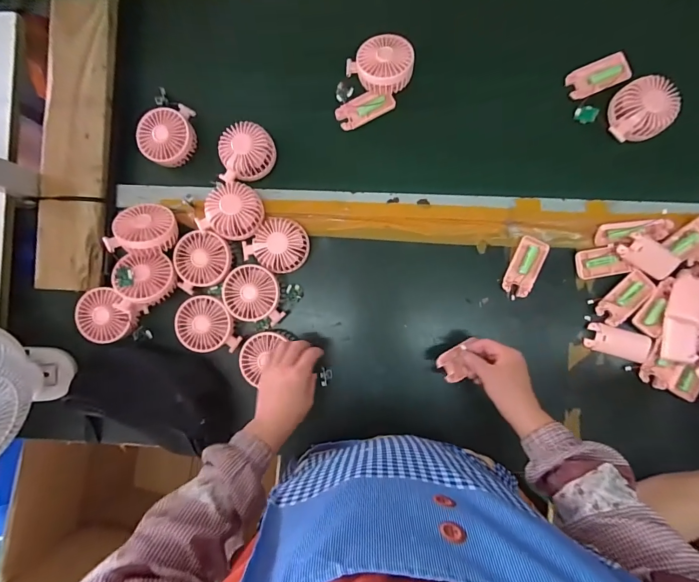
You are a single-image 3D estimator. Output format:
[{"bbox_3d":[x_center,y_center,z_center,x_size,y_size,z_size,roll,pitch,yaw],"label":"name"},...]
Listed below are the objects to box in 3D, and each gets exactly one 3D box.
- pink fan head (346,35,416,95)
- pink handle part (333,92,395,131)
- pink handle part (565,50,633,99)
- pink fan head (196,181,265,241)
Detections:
[{"bbox_3d":[0.054,-0.358,0.586,0.093,0.043,0.086,0,88,3],"label":"pink fan head"},{"bbox_3d":[0.025,-0.299,0.605,0.093,0.021,0.040,-23,87,2],"label":"pink handle part"},{"bbox_3d":[0.396,-0.342,0.588,0.091,0.017,0.050,-19,87,3],"label":"pink handle part"},{"bbox_3d":[-0.181,-0.126,0.580,0.086,0.031,0.087,18,89,4],"label":"pink fan head"}]

